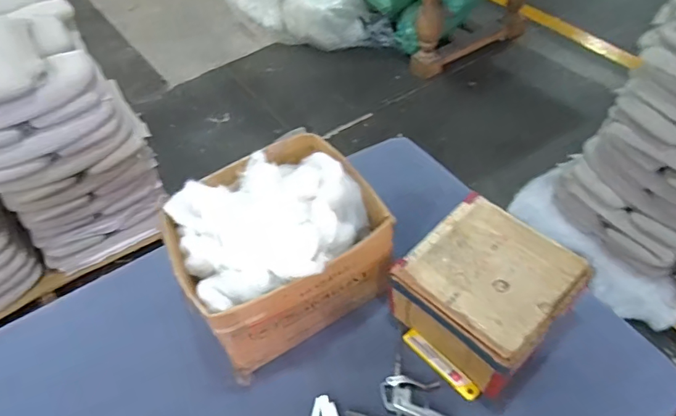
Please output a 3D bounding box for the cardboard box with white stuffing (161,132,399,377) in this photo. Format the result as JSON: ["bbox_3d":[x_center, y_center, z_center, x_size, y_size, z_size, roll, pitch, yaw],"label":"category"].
[{"bbox_3d":[-0.098,0.054,0.748,0.298,0.210,0.266,-24,51,-14],"label":"cardboard box with white stuffing"}]

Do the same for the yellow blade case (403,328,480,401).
[{"bbox_3d":[0.161,0.242,0.718,0.026,0.009,0.138,-35,54,-22],"label":"yellow blade case"}]

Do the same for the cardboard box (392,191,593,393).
[{"bbox_3d":[0.231,0.130,0.722,0.228,0.132,0.215,-38,55,-24],"label":"cardboard box"}]

